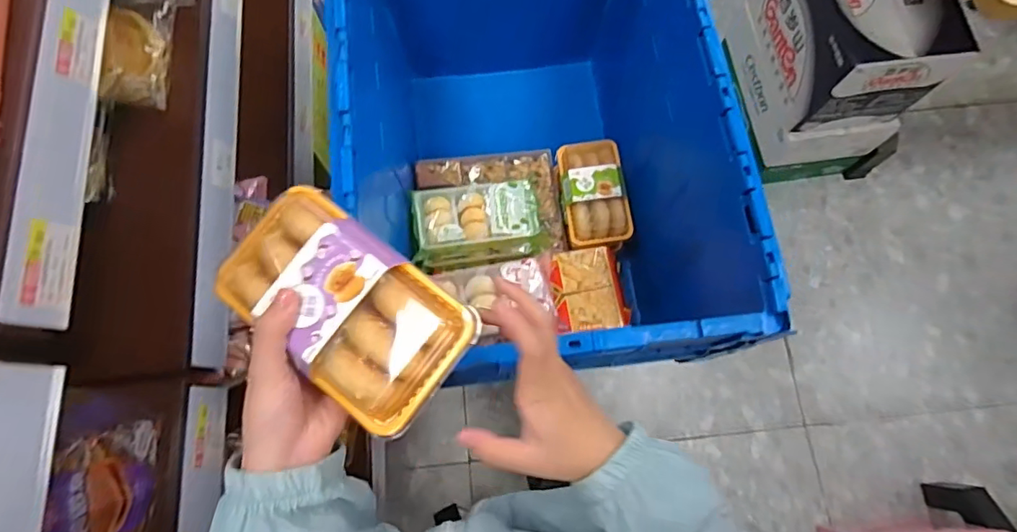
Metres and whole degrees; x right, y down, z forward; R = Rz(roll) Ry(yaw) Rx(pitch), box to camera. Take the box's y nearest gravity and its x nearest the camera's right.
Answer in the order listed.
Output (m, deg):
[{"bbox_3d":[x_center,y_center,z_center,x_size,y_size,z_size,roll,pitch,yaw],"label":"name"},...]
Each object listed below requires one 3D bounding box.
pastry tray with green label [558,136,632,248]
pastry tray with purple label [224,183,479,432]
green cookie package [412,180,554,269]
[{"bbox_3d":[0.125,-0.111,0.784,0.089,0.041,0.158,-7,74,-2],"label":"pastry tray with green label"},{"bbox_3d":[-0.101,0.021,0.322,0.156,0.030,0.088,36,77,10],"label":"pastry tray with purple label"},{"bbox_3d":[-0.037,-0.061,0.733,0.176,0.064,0.098,-9,74,-3],"label":"green cookie package"}]

